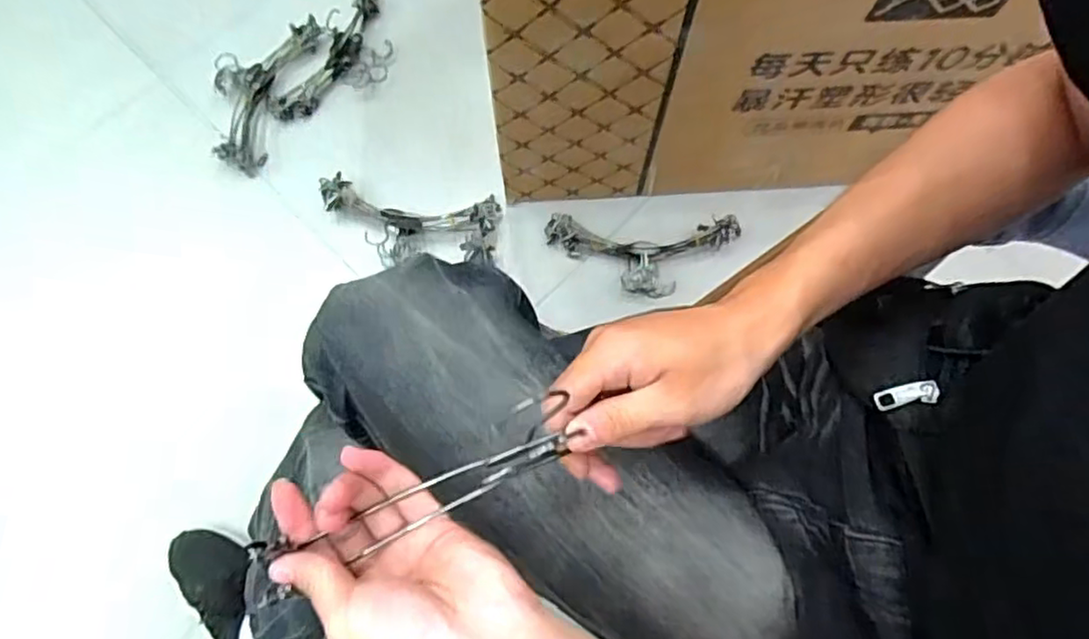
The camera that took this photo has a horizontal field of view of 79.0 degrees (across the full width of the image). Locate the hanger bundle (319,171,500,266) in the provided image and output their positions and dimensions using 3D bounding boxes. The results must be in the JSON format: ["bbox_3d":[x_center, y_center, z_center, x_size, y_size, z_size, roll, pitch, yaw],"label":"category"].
[{"bbox_3d":[-0.223,-0.153,1.074,0.291,0.050,0.137,6,74,1],"label":"hanger bundle"}]

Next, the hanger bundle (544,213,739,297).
[{"bbox_3d":[0.157,-0.108,1.066,0.313,0.046,0.130,4,74,1],"label":"hanger bundle"}]

